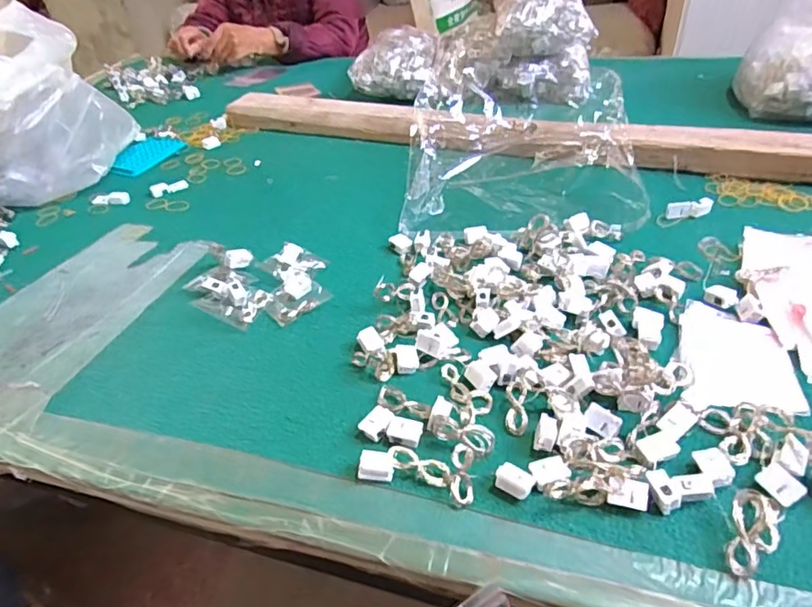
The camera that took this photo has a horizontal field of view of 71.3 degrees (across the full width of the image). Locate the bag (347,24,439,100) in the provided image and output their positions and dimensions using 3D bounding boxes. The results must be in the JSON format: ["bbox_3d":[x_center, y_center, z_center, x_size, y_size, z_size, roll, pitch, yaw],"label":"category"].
[{"bbox_3d":[-0.018,-0.497,1.158,0.162,0.091,0.199,1,39,8],"label":"bag"}]

